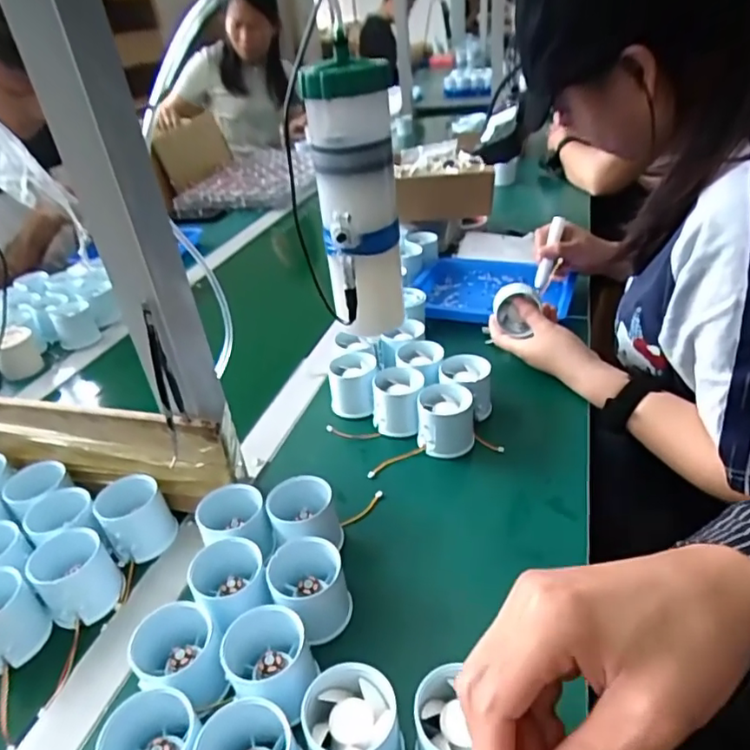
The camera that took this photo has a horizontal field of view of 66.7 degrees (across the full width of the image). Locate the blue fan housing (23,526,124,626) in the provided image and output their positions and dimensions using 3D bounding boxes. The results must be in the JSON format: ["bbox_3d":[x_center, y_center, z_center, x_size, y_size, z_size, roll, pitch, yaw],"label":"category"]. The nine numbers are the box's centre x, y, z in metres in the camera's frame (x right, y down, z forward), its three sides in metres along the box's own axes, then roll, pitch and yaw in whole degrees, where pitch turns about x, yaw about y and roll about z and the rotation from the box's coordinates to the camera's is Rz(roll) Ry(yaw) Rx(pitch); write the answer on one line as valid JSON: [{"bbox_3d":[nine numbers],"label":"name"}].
[{"bbox_3d":[-0.227,0.152,0.435,0.053,0.049,0.059,-22,36,-21],"label":"blue fan housing"}]

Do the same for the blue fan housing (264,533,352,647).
[{"bbox_3d":[-0.047,0.151,0.404,0.055,0.046,0.064,-16,34,-13],"label":"blue fan housing"}]

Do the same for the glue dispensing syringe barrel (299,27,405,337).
[{"bbox_3d":[-0.009,-0.116,0.392,0.056,0.180,0.051,-7,33,1],"label":"glue dispensing syringe barrel"}]

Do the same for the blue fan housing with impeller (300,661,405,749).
[{"bbox_3d":[-0.012,0.203,0.325,0.052,0.047,0.052,-5,33,3],"label":"blue fan housing with impeller"}]

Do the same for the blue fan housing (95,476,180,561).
[{"bbox_3d":[-0.201,0.120,0.482,0.051,0.048,0.050,-5,33,3],"label":"blue fan housing"}]

